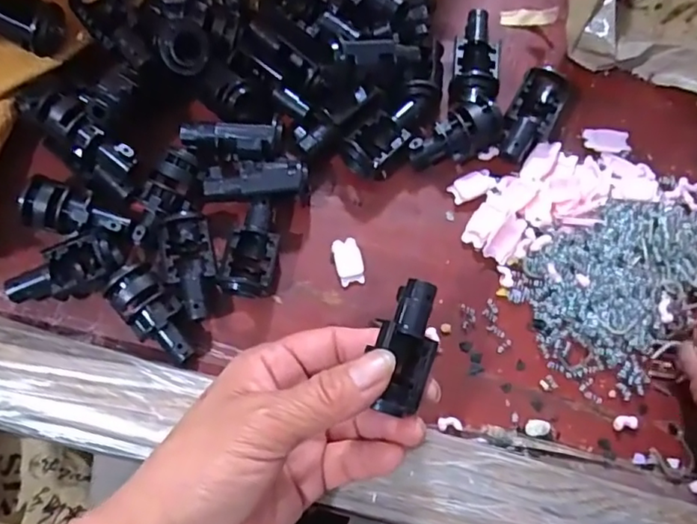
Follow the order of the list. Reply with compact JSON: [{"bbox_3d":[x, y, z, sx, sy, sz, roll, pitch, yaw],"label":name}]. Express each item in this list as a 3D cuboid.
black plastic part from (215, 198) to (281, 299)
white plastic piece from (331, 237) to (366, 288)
[{"bbox_3d":[-0.048,-0.006,0.295,0.024,0.021,0.048,10,76,1],"label":"black plastic part"},{"bbox_3d":[0.000,0.000,0.303,0.014,0.004,0.025,-15,77,-5],"label":"white plastic piece"}]

